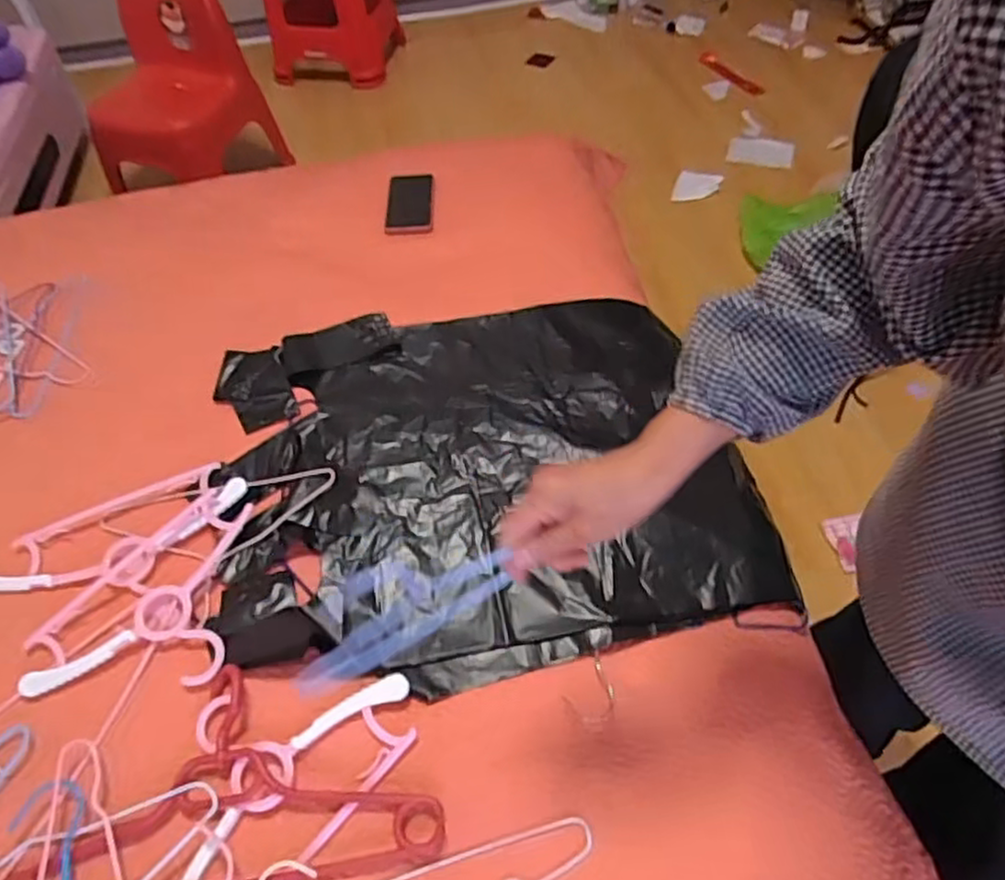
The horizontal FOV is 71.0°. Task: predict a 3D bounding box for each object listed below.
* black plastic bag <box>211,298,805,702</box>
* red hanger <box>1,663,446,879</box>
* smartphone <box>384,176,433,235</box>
[{"bbox_3d":[-0.029,0.022,0.852,0.602,0.062,0.523,-13,53,-5],"label":"black plastic bag"},{"bbox_3d":[-0.254,0.310,0.642,0.382,0.013,0.189,-9,52,-2],"label":"red hanger"},{"bbox_3d":[-0.153,-0.401,1.171,0.074,0.011,0.162,-4,52,2],"label":"smartphone"}]

